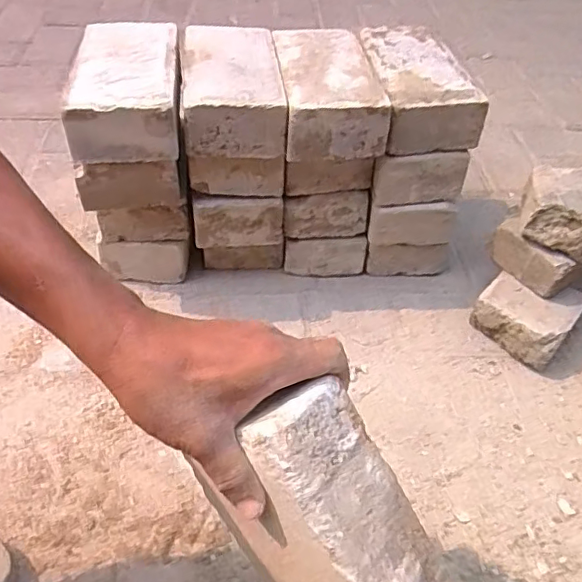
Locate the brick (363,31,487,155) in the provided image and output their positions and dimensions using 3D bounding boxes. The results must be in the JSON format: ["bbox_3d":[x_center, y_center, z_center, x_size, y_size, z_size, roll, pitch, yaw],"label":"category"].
[{"bbox_3d":[0.143,-0.242,0.667,0.106,0.068,0.183,-4,45,-10],"label":"brick"}]

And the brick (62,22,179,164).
[{"bbox_3d":[-0.174,-0.221,0.613,0.108,0.068,0.191,-1,45,-7],"label":"brick"}]

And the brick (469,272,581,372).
[{"bbox_3d":[0.286,0.034,0.697,0.105,0.074,0.091,32,50,24],"label":"brick"}]

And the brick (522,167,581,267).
[{"bbox_3d":[0.327,-0.092,0.646,0.112,0.064,0.094,18,46,12],"label":"brick"}]

